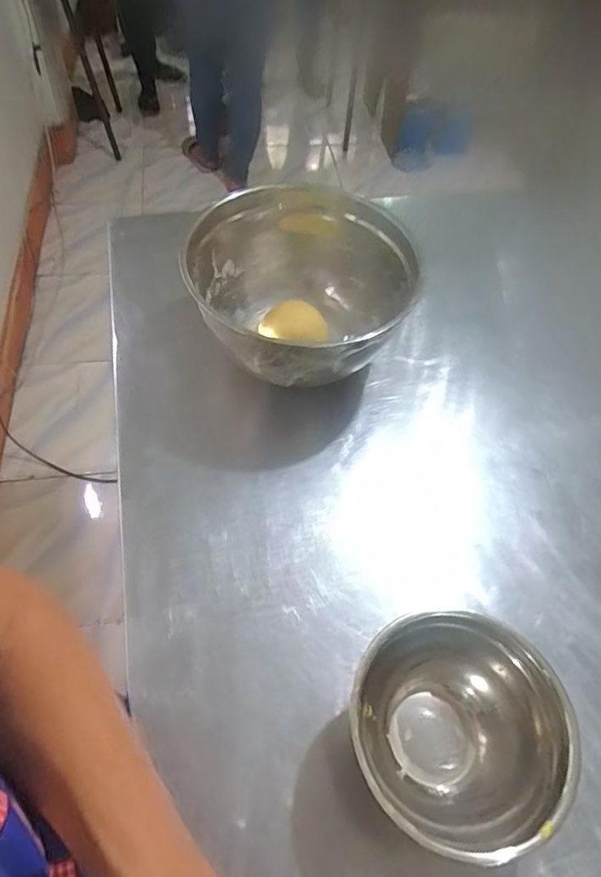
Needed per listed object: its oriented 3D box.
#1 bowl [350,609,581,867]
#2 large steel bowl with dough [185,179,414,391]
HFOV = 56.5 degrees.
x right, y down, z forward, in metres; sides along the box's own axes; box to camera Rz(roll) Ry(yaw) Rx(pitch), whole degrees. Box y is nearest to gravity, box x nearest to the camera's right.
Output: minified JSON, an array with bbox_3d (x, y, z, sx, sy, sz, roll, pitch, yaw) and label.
[{"bbox_3d":[0.121,0.243,0.464,0.157,0.095,0.158,2,57,-3],"label":"bowl"},{"bbox_3d":[-0.004,-0.169,0.682,0.239,0.165,0.258,2,57,-3],"label":"large steel bowl with dough"}]

